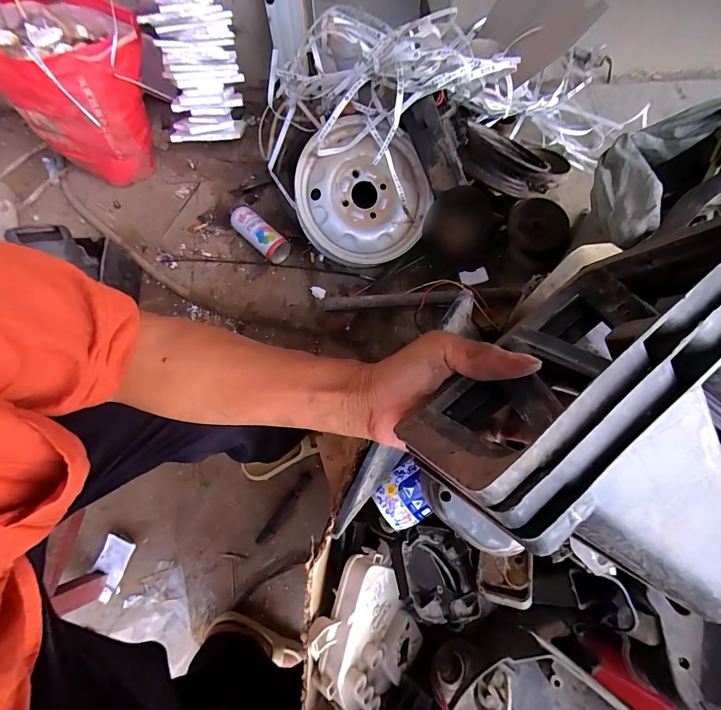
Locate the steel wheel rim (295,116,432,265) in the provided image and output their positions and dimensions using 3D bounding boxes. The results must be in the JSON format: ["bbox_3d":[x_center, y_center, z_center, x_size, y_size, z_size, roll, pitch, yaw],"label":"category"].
[{"bbox_3d":[0.007,-0.366,0.843,0.312,0.116,0.303,7,105,-8],"label":"steel wheel rim"}]

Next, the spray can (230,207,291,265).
[{"bbox_3d":[-0.248,-0.295,0.891,0.163,0.062,0.062,38,75,11],"label":"spray can"}]

